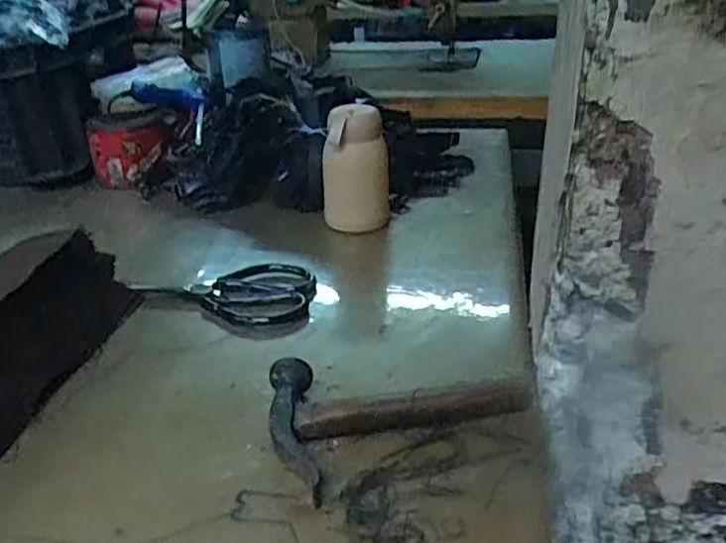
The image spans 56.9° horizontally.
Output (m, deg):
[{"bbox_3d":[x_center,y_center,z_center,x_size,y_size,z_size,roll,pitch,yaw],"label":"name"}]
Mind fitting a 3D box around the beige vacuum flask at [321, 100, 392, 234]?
[{"bbox_3d":[-0.008,-0.123,0.768,0.076,0.134,0.069,-1,28,-1],"label":"beige vacuum flask"}]

